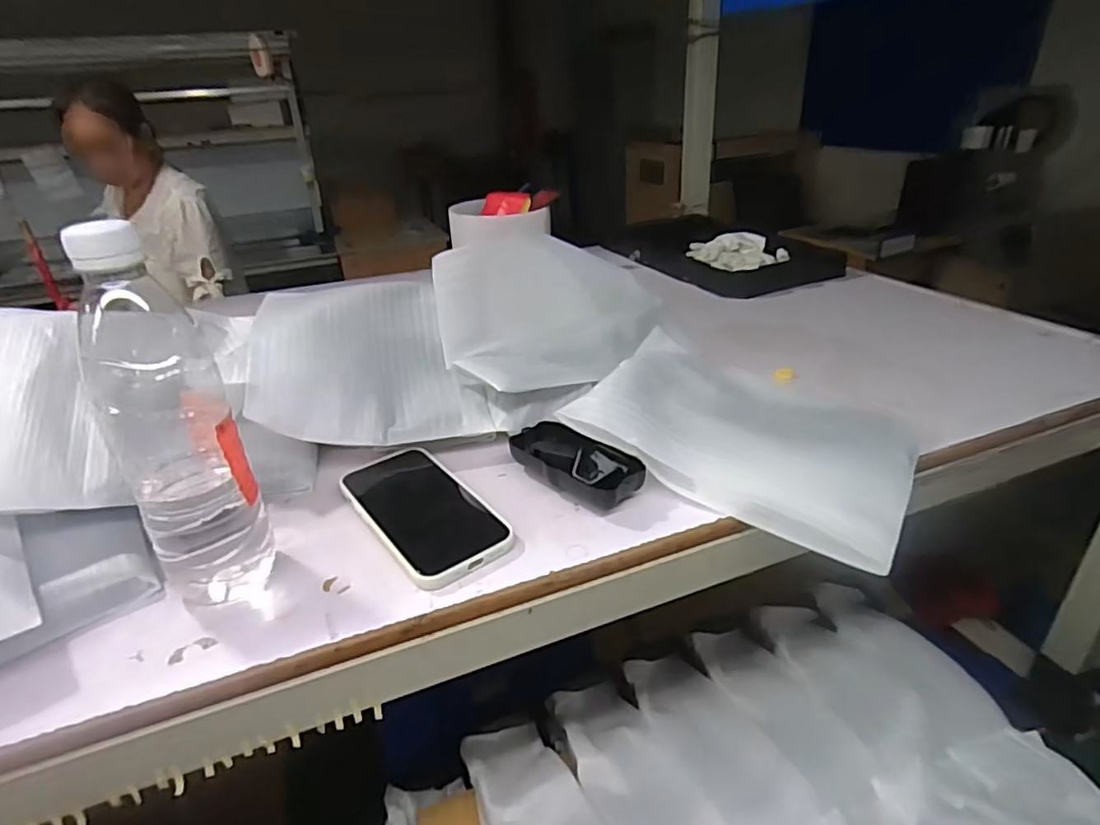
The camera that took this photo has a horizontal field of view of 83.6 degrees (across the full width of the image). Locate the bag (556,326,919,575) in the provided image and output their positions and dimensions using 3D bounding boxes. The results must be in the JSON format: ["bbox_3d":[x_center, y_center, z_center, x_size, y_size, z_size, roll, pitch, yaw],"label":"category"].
[{"bbox_3d":[0.158,0.010,0.494,0.246,0.057,0.183,18,33,32],"label":"bag"}]

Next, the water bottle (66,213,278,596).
[{"bbox_3d":[-0.217,0.011,0.360,0.065,0.219,0.064,-19,32,-30],"label":"water bottle"}]

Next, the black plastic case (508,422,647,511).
[{"bbox_3d":[0.015,0.040,0.471,0.109,0.029,0.052,23,36,38],"label":"black plastic case"}]

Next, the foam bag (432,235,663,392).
[{"bbox_3d":[0.007,-0.091,0.561,0.207,0.125,0.052,-9,29,-14],"label":"foam bag"}]

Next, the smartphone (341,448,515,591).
[{"bbox_3d":[-0.095,0.073,0.453,0.074,0.018,0.152,-21,33,-33],"label":"smartphone"}]

